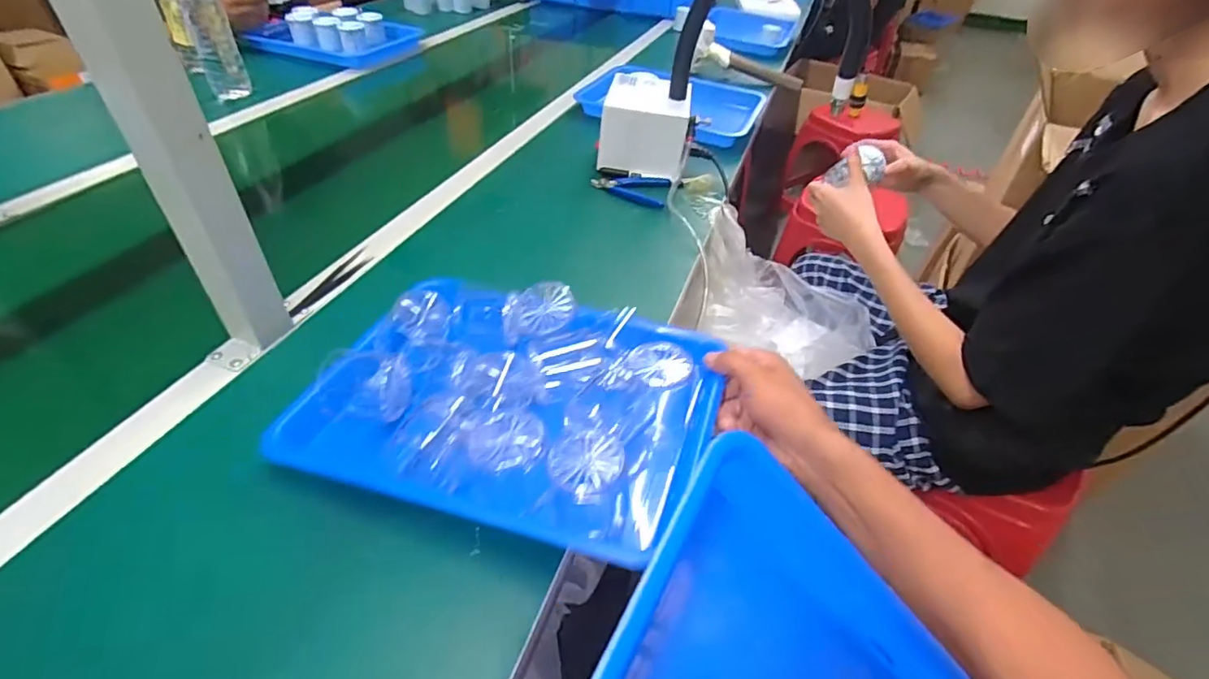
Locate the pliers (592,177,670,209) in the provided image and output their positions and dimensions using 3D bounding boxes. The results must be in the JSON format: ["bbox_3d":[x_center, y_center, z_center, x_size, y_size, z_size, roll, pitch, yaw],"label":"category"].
[{"bbox_3d":[0.039,-0.231,0.838,0.114,0.012,0.072,13,43,9],"label":"pliers"}]

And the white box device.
[{"bbox_3d":[0.068,-0.341,0.885,0.125,0.105,0.161,9,42,4],"label":"white box device"}]

